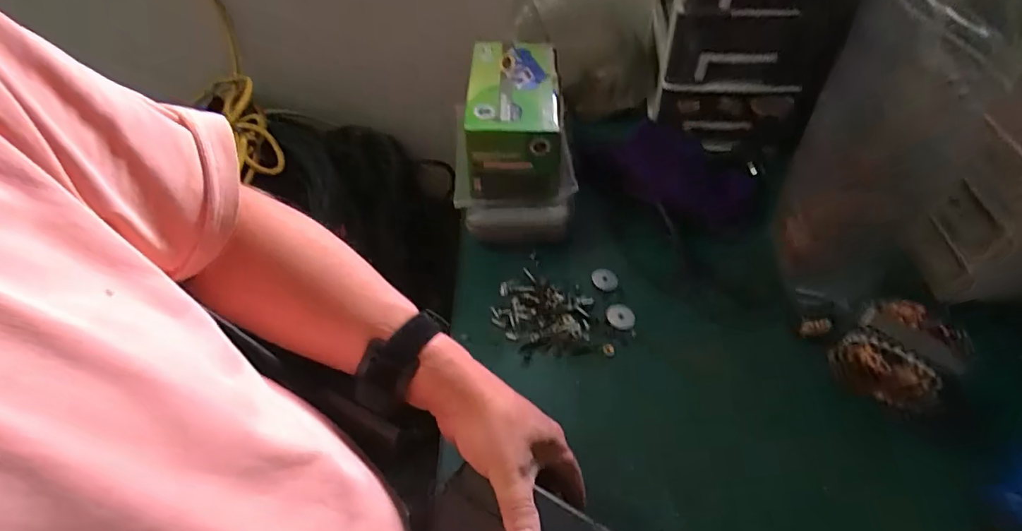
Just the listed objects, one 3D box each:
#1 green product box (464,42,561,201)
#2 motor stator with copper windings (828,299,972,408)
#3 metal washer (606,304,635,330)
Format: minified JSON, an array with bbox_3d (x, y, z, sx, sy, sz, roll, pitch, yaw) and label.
[{"bbox_3d":[0.005,-0.177,0.627,0.102,0.095,0.178,0,51,3],"label":"green product box"},{"bbox_3d":[0.341,0.077,0.464,0.087,0.075,0.070,31,78,28],"label":"motor stator with copper windings"},{"bbox_3d":[0.118,0.057,0.562,0.029,0.006,0.031,2,52,4],"label":"metal washer"}]

